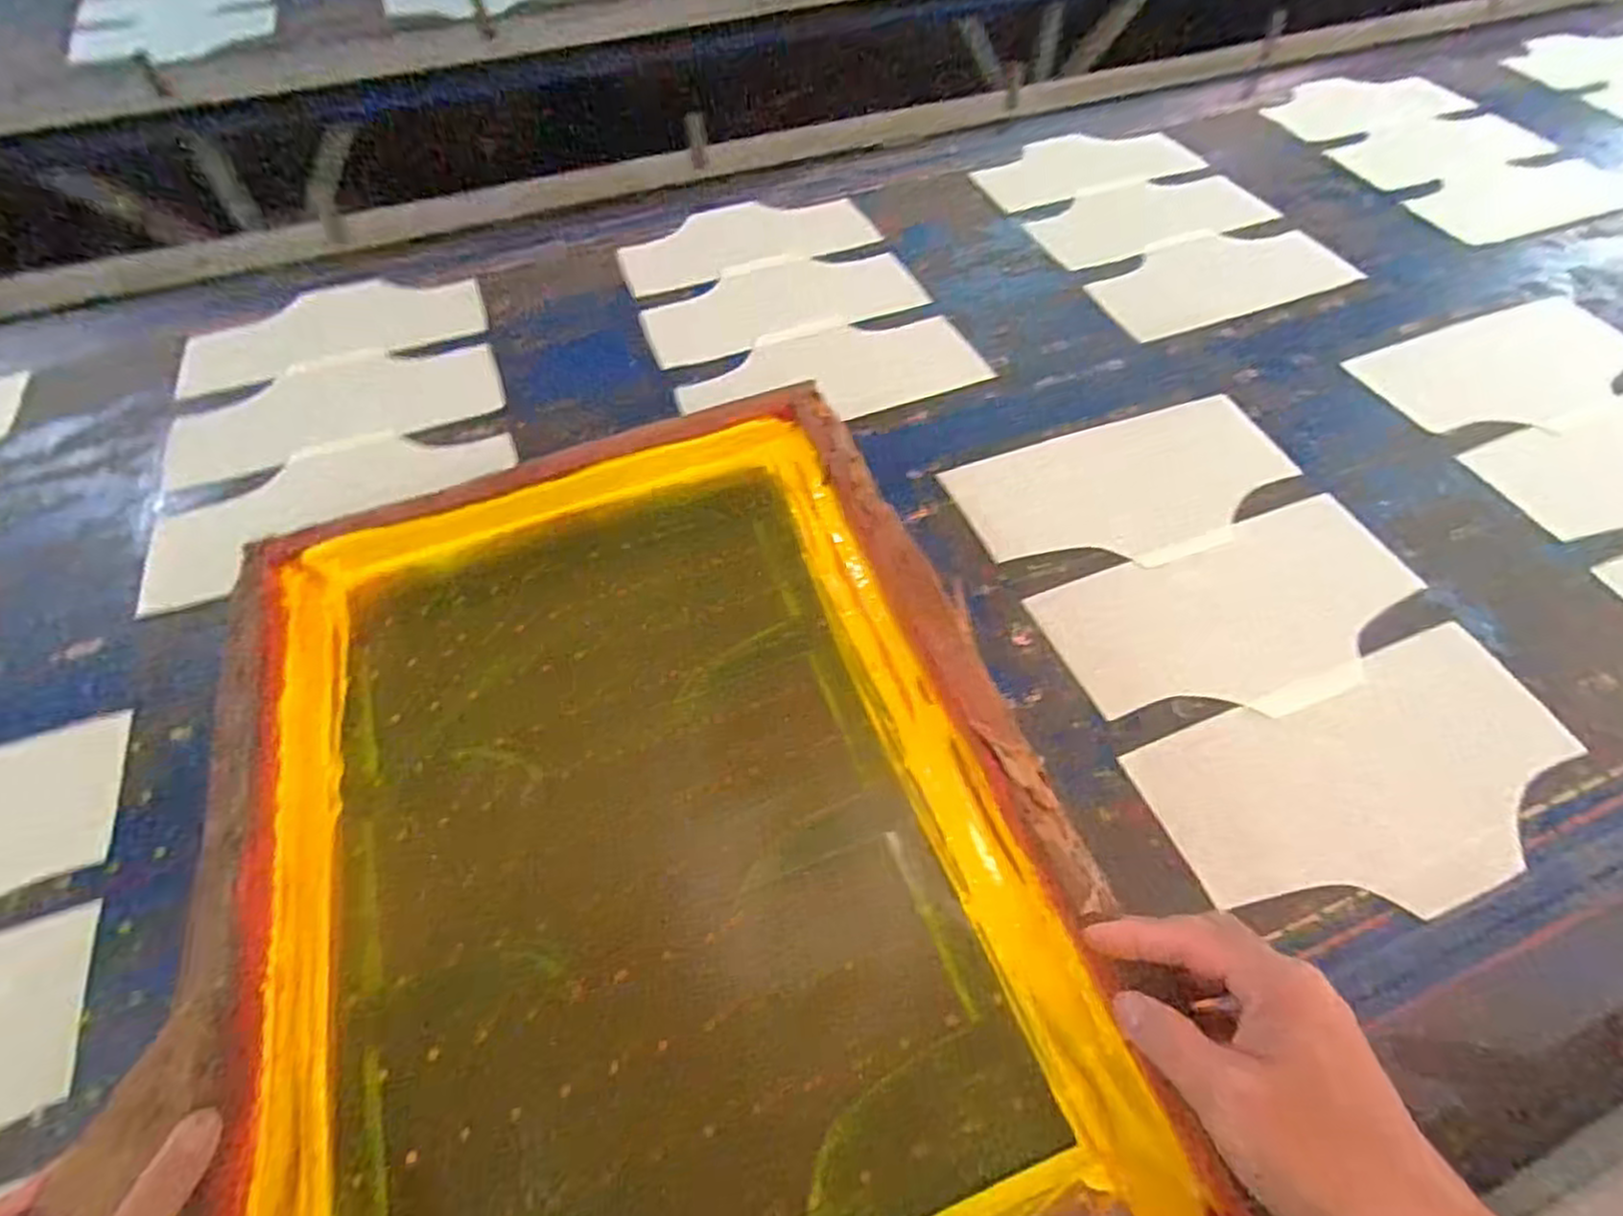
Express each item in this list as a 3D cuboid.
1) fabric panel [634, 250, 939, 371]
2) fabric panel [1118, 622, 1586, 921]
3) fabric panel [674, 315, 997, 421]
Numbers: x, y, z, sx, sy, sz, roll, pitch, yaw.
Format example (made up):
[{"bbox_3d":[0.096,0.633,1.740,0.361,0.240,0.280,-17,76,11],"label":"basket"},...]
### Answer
[{"bbox_3d":[-0.038,-0.372,0.872,0.323,0.007,0.164,-20,57,-12],"label":"fabric panel"},{"bbox_3d":[0.408,0.124,0.525,0.316,0.009,0.163,-18,57,-11],"label":"fabric panel"},{"bbox_3d":[0.021,-0.259,0.795,0.321,0.010,0.159,-20,60,-14],"label":"fabric panel"}]

